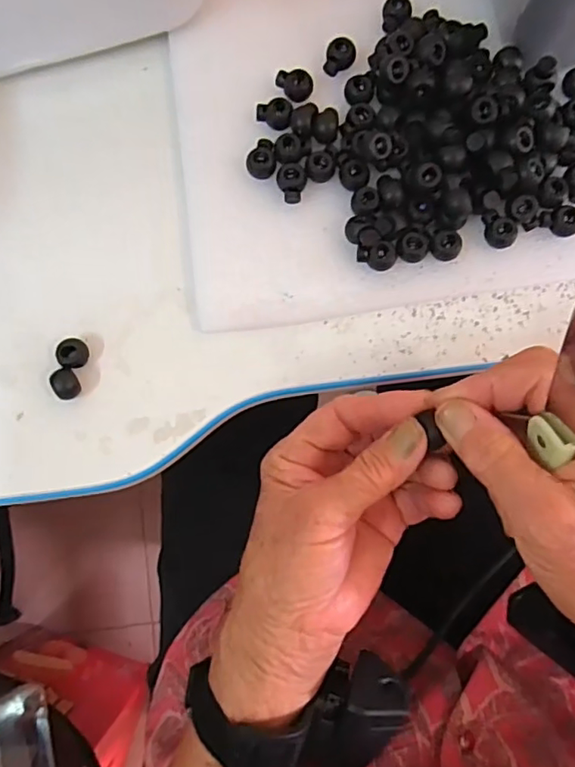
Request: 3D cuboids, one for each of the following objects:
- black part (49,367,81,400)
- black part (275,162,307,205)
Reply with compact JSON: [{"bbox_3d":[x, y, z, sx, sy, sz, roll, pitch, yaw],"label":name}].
[{"bbox_3d":[-0.125,0.000,0.319,0.013,0.013,0.017,-31,81,-6],"label":"black part"},{"bbox_3d":[0.002,-0.118,0.329,0.017,0.009,0.023,-3,80,-1],"label":"black part"}]

